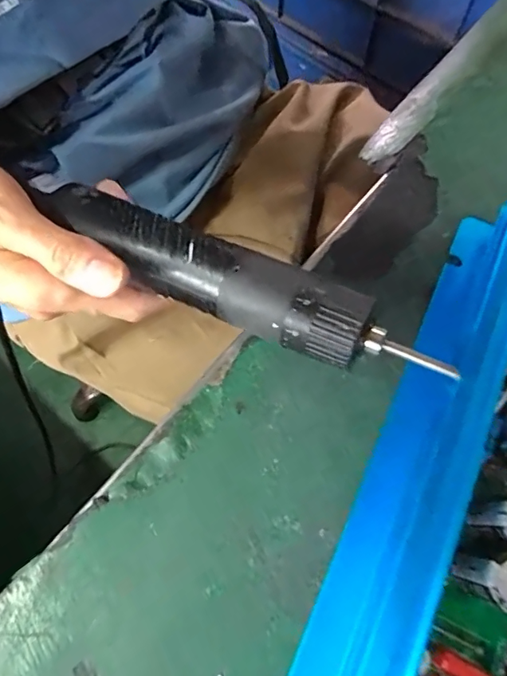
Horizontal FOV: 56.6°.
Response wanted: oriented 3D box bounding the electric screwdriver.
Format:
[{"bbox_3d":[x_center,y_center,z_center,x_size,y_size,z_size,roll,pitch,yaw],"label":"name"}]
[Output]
[{"bbox_3d":[-0.013,-0.026,0.209,0.189,0.028,0.029,25,70,13],"label":"electric screwdriver"}]

